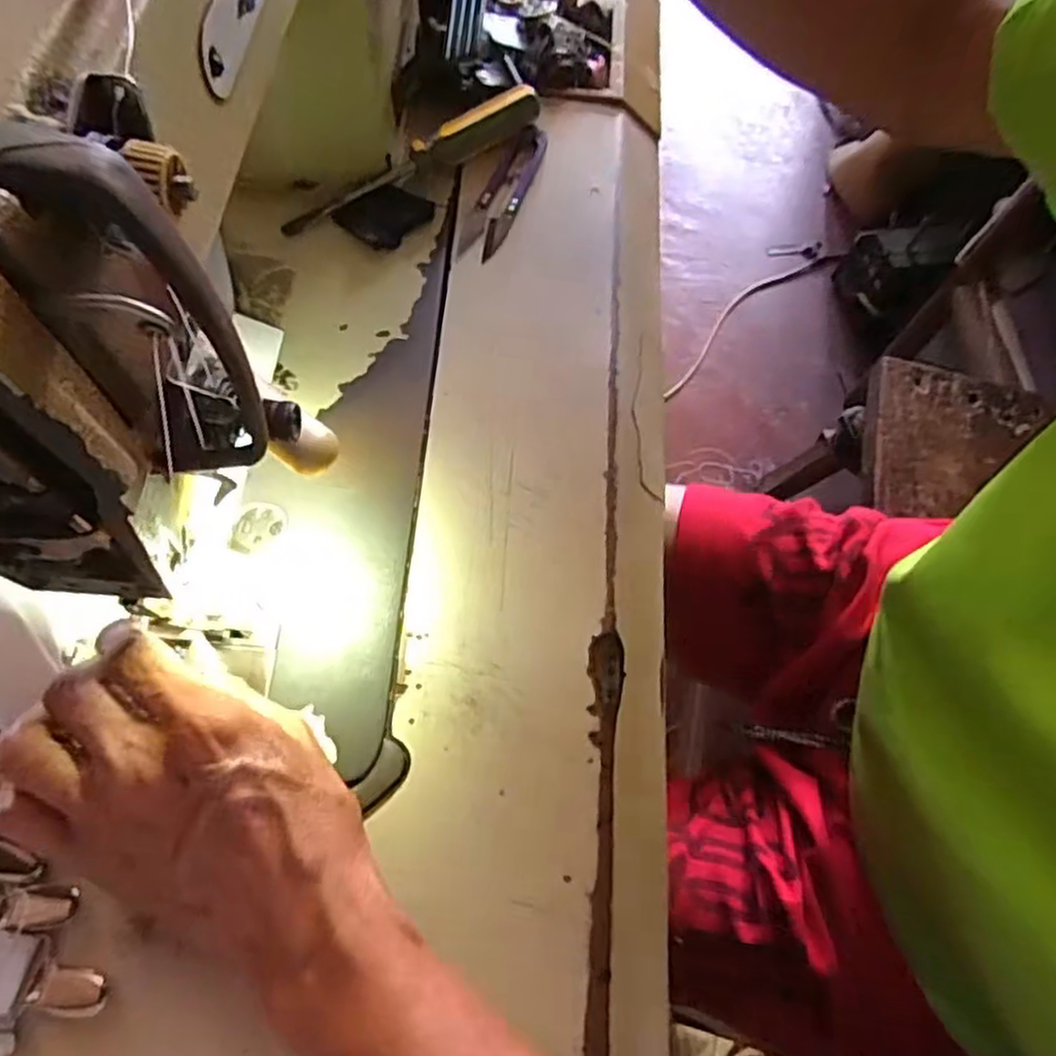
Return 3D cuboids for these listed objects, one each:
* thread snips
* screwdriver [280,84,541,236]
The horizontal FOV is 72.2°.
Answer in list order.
[{"bbox_3d":[-0.014,-0.196,0.423,0.023,0.005,0.098,23,72,-5],"label":"thread snips"},{"bbox_3d":[-0.063,-0.211,0.414,0.168,0.022,0.019,-33,74,-16],"label":"screwdriver"}]

